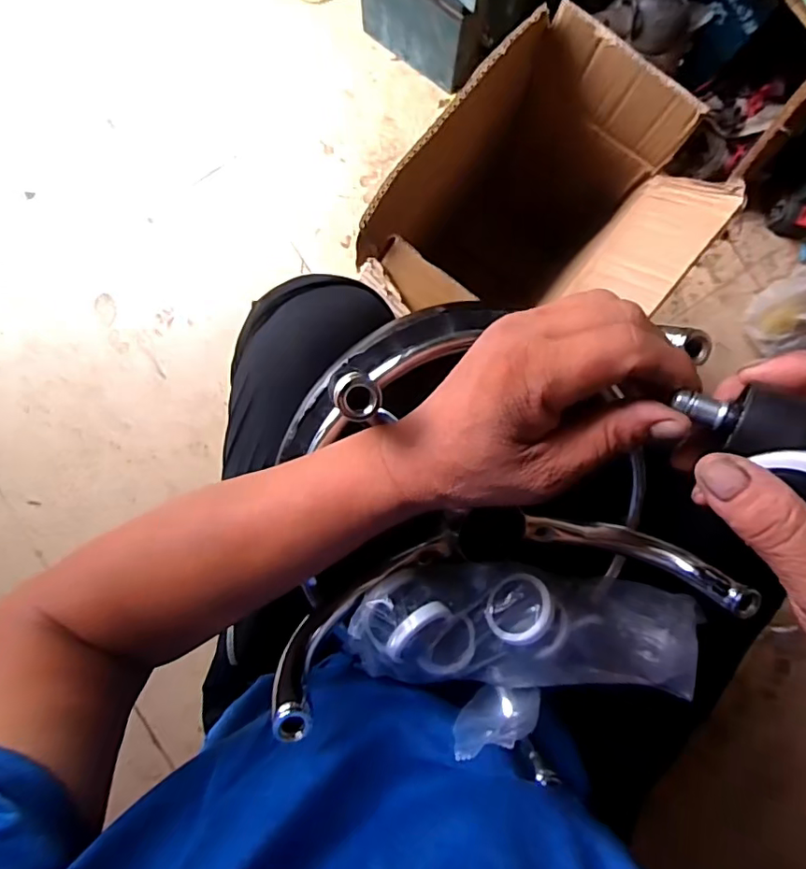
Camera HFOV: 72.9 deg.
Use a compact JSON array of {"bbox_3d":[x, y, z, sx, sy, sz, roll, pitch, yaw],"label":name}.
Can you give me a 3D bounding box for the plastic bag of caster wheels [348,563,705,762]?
[{"bbox_3d":[0.084,0.142,0.369,0.239,0.080,0.105,7,88,-19],"label":"plastic bag of caster wheels"}]

